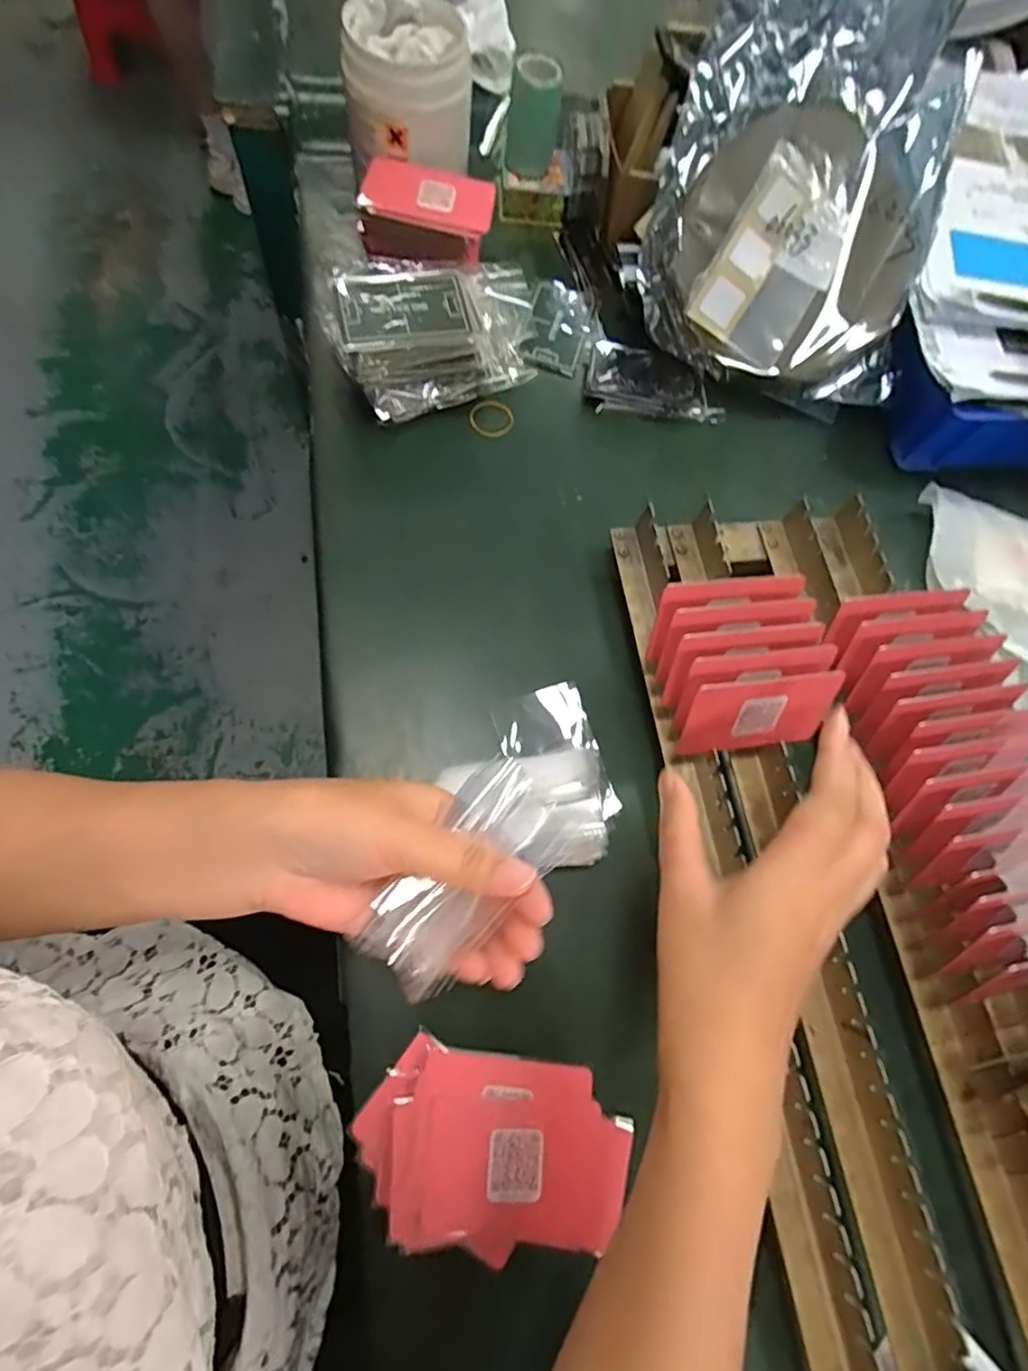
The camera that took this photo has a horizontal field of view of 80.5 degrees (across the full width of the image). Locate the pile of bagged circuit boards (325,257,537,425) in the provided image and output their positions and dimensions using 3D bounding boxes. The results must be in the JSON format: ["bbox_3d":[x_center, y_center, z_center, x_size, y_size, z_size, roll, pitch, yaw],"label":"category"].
[{"bbox_3d":[-0.055,-0.250,0.435,0.135,0.068,0.093,-20,77,-12],"label":"pile of bagged circuit boards"}]

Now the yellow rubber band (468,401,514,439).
[{"bbox_3d":[-0.017,-0.200,0.455,0.032,0.004,0.032,2,71,-6],"label":"yellow rubber band"}]

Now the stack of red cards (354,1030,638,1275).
[{"bbox_3d":[-0.009,0.230,0.299,0.132,0.019,0.082,12,70,-3],"label":"stack of red cards"}]

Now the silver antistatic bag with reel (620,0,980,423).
[{"bbox_3d":[0.211,-0.366,0.437,0.207,0.071,0.279,13,105,3],"label":"silver antistatic bag with reel"}]

